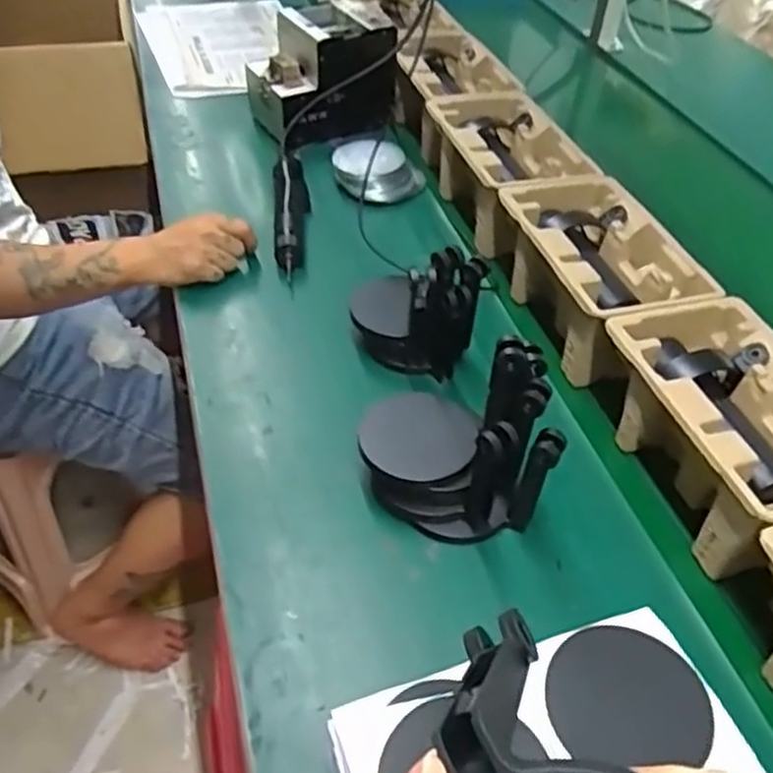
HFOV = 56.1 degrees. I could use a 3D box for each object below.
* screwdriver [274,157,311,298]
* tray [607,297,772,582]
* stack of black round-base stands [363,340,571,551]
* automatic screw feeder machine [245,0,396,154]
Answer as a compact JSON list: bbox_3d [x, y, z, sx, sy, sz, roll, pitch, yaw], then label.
[{"bbox_3d":[-0.116,-0.215,0.894,0.044,0.041,0.241,-2,50,-7],"label":"screwdriver"},{"bbox_3d":[0.296,0.033,0.630,0.147,0.098,0.228,-11,52,-14],"label":"tray"},{"bbox_3d":[0.055,0.044,0.580,0.145,0.150,0.098,6,49,0],"label":"stack of black round-base stands"},{"bbox_3d":[-0.101,-0.461,1.082,0.199,0.152,0.170,-13,52,-16],"label":"automatic screw feeder machine"}]

